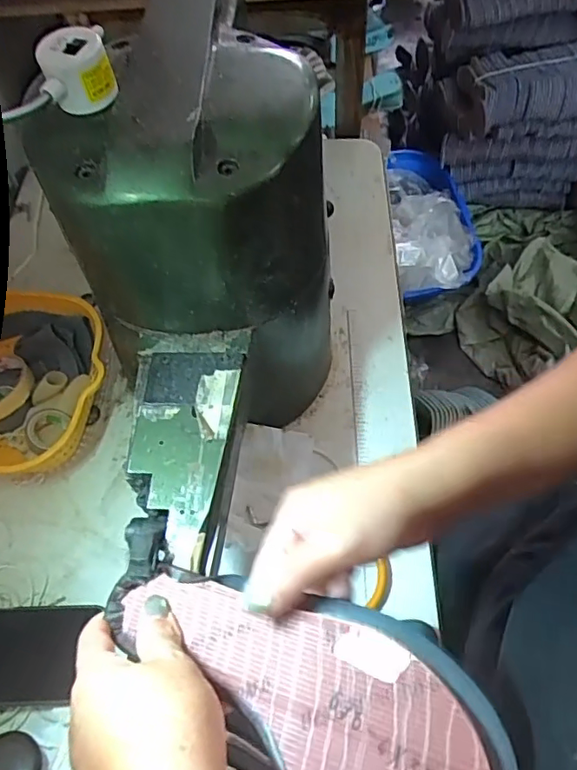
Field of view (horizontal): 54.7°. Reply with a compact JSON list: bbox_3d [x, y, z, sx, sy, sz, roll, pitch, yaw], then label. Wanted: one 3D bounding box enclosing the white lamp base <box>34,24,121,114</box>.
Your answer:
[{"bbox_3d":[-0.131,-0.196,0.346,0.037,0.038,0.033,-2,61,3],"label":"white lamp base"}]

